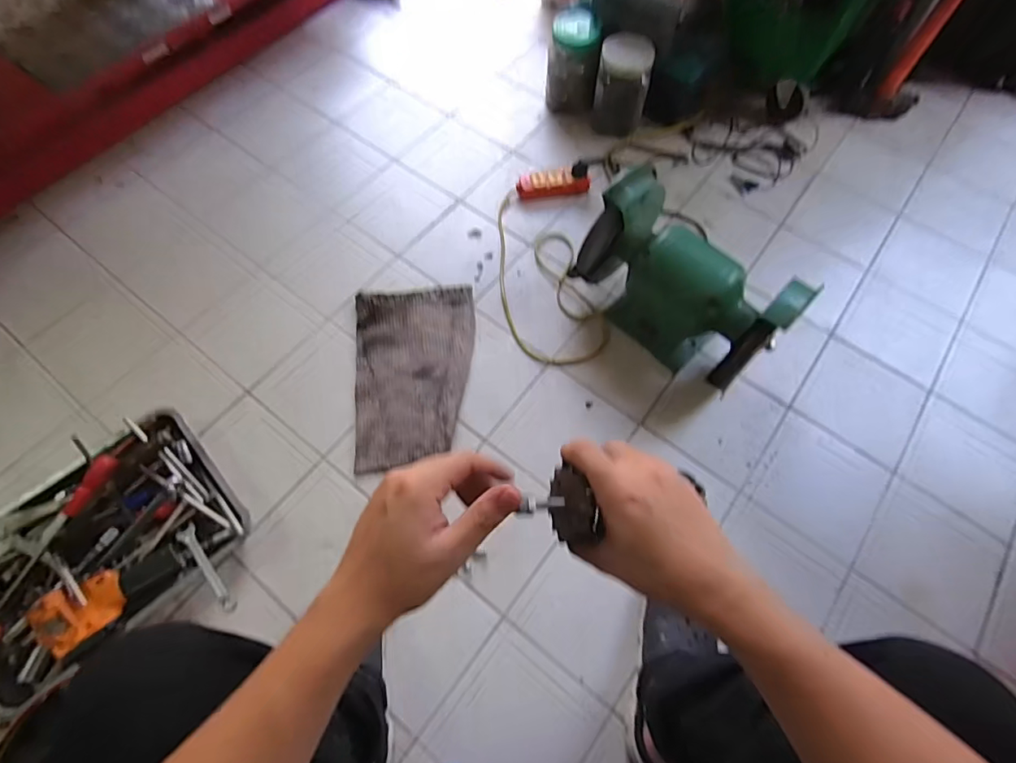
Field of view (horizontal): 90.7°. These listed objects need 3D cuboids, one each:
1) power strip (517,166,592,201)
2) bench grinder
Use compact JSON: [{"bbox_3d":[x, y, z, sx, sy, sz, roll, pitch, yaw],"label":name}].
[{"bbox_3d":[0.100,-0.433,1.106,0.159,0.043,0.051,-11,66,-7],"label":"power strip"},{"bbox_3d":[0.299,-0.165,0.879,0.339,0.243,0.170,41,70,16],"label":"bench grinder"}]

